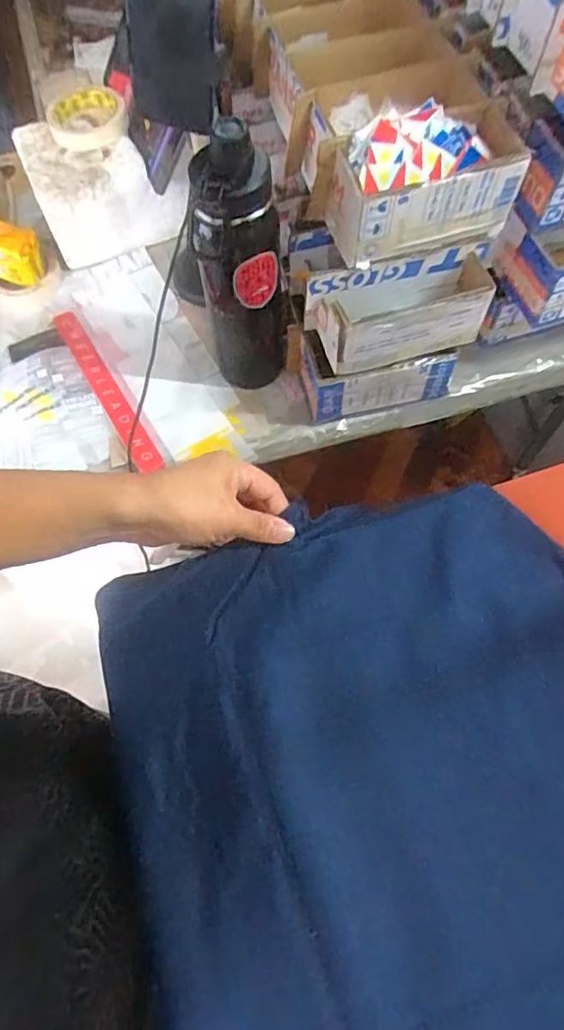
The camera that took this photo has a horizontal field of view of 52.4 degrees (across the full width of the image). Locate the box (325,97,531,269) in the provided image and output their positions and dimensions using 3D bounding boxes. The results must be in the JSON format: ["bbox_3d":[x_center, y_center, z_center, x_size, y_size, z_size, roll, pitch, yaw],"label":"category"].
[{"bbox_3d":[0.128,-0.298,0.513,0.166,0.079,0.088,-15,66,-5],"label":"box"}]

